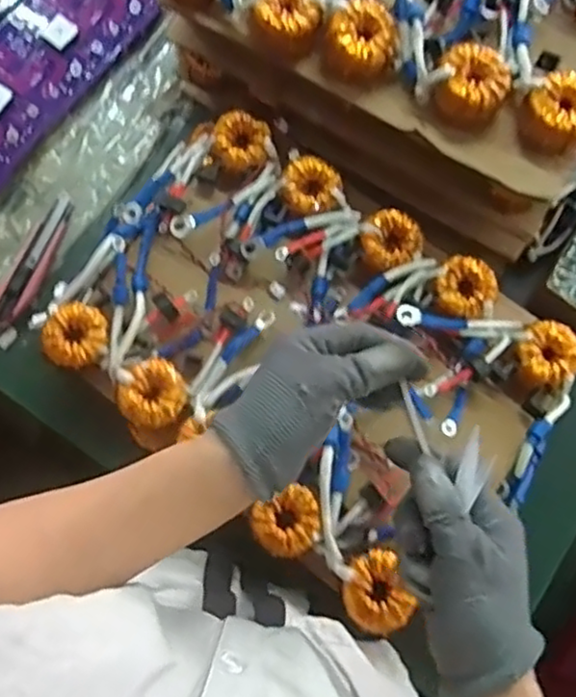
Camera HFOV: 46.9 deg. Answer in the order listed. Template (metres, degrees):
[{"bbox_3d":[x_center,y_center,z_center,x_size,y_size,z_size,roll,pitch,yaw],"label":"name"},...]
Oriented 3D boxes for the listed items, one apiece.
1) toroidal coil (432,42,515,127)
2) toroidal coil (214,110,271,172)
[{"bbox_3d":[0.152,-0.216,0.553,0.057,0.040,0.060,0,76,0],"label":"toroidal coil"},{"bbox_3d":[-0.043,-0.198,0.634,0.050,0.019,0.052,0,76,0],"label":"toroidal coil"}]

